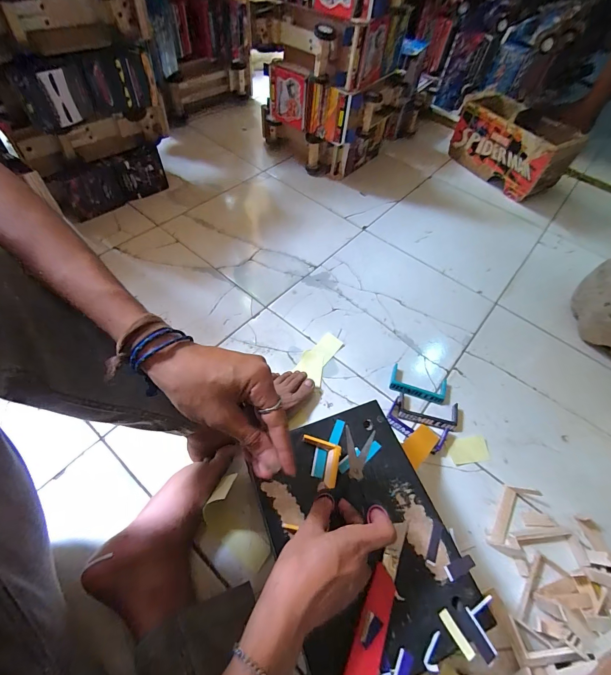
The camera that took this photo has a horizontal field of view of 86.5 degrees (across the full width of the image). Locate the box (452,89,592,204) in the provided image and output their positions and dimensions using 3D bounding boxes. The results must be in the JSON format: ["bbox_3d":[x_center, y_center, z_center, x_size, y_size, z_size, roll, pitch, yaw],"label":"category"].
[{"bbox_3d":[0.650,-0.619,1.046,0.161,0.189,0.360,-33,64,-22],"label":"box"}]

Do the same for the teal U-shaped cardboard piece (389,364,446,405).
[{"bbox_3d":[0.227,0.094,0.649,0.109,0.011,0.061,20,57,8],"label":"teal U-shaped cardboard piece"}]

